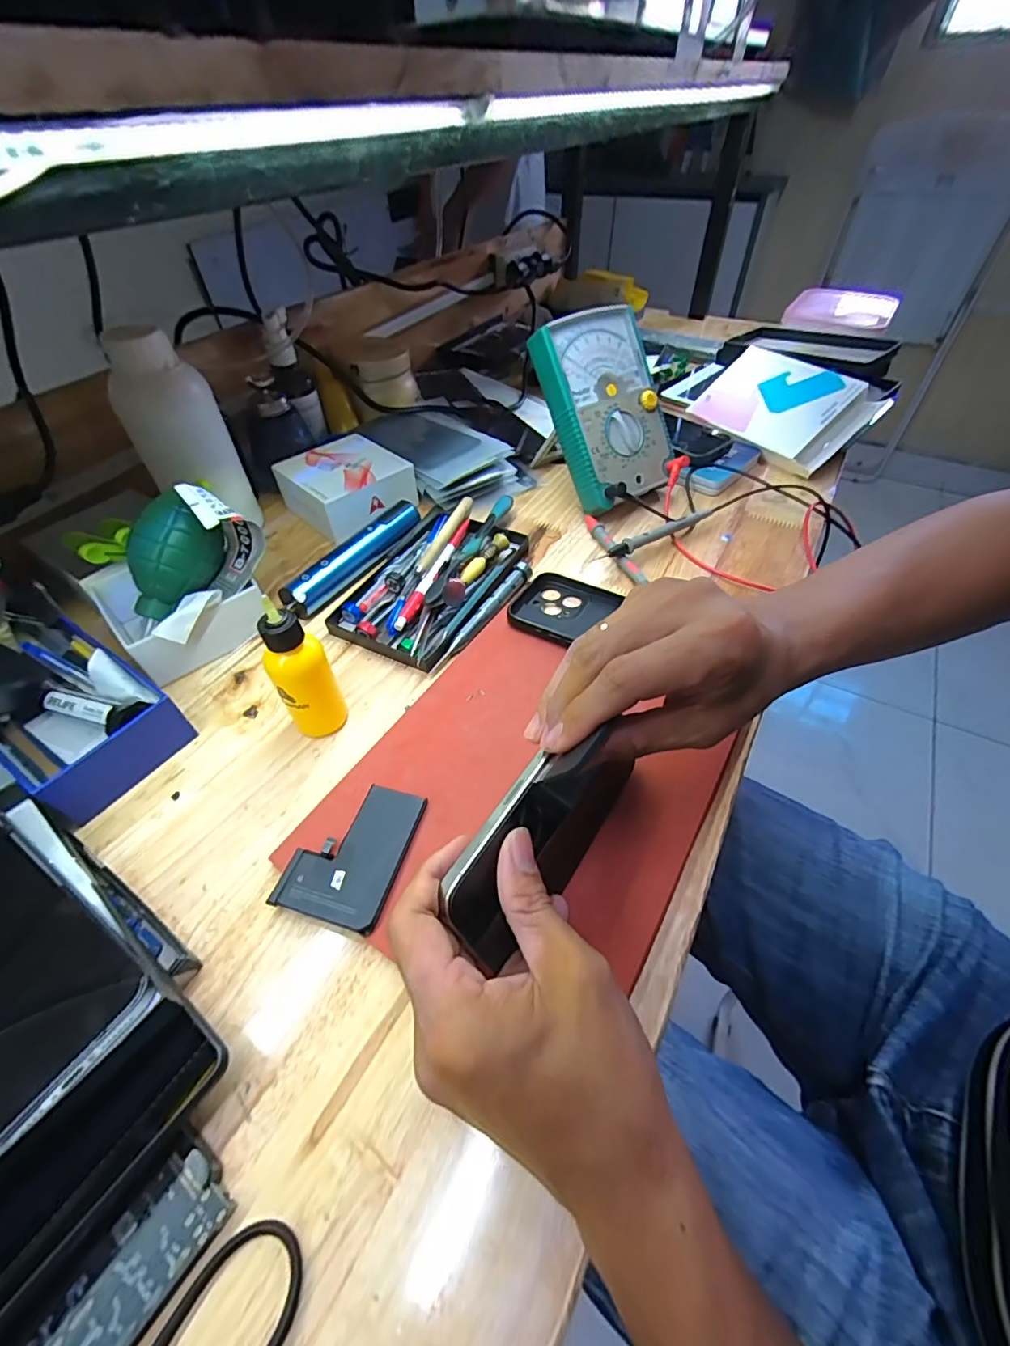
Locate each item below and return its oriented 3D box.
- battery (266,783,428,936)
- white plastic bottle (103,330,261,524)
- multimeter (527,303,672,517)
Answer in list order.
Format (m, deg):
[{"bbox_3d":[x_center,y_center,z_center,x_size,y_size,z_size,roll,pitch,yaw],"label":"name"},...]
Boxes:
[{"bbox_3d":[-0.084,0.096,0.281,0.058,0.004,0.075,14,51,10],"label":"battery"},{"bbox_3d":[-0.274,-0.205,0.435,0.070,0.147,0.060,-11,50,-8],"label":"white plastic bottle"},{"bbox_3d":[0.097,-0.248,0.481,0.104,0.165,0.034,-28,16,-15],"label":"multimeter"}]

